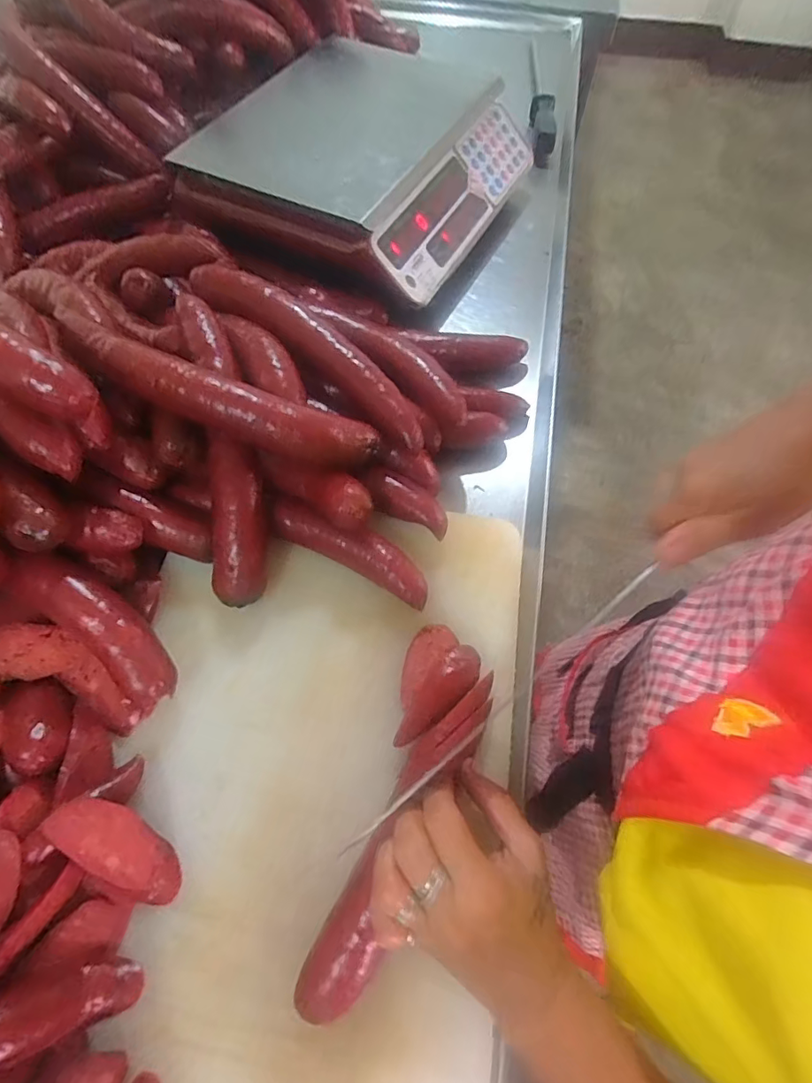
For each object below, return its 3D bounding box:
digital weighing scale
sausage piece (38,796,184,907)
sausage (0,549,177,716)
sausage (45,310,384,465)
[{"bbox_3d":[-0.045,-0.466,0.622,0.329,0.107,0.371,24,66,10],"label":"digital weighing scale"},{"bbox_3d":[-0.177,0.189,0.309,0.087,0.012,0.033,45,68,-14],"label":"sausage piece"},{"bbox_3d":[-0.217,0.061,0.354,0.132,0.036,0.045,43,69,-3],"label":"sausage"},{"bbox_3d":[-0.149,-0.108,0.387,0.260,0.073,0.066,16,64,6],"label":"sausage"}]

